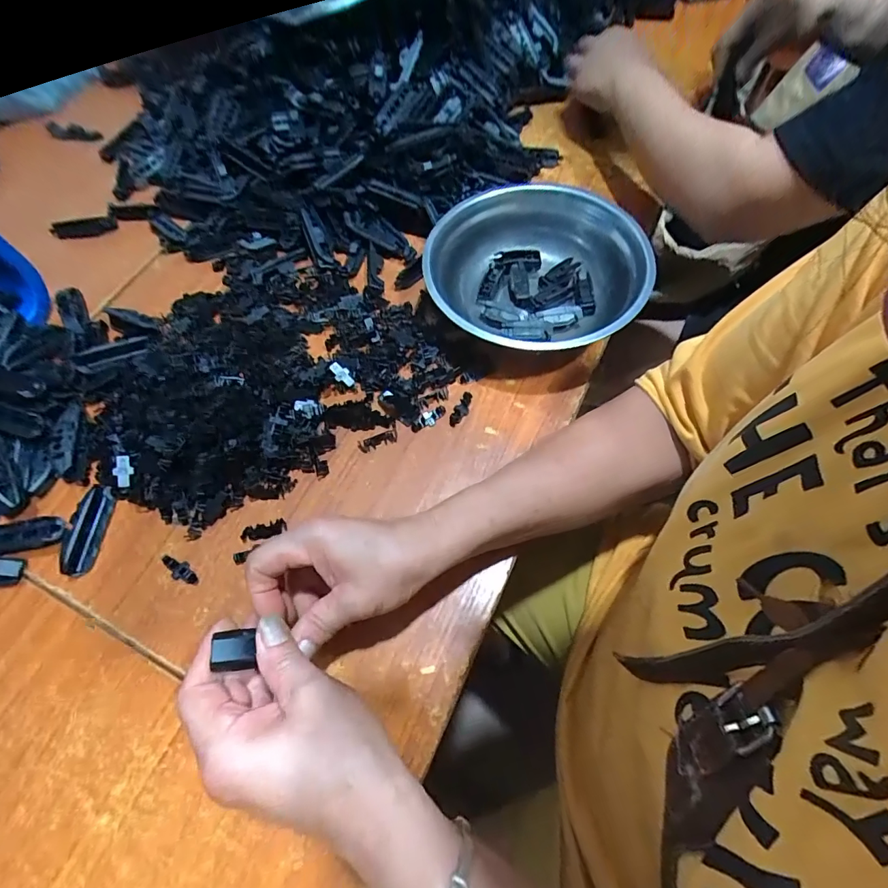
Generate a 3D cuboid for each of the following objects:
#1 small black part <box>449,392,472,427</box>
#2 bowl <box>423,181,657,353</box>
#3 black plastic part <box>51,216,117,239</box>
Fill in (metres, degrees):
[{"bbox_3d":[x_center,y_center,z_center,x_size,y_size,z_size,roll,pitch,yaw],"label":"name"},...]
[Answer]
[{"bbox_3d":[0.015,-0.032,0.408,0.013,0.008,0.035,16,67,10],"label":"small black part"},{"bbox_3d":[0.082,-0.158,0.435,0.198,0.057,0.194,-1,65,2],"label":"bowl"},{"bbox_3d":[-0.423,-0.254,0.530,0.072,0.015,0.015,-14,65,-3],"label":"black plastic part"}]

